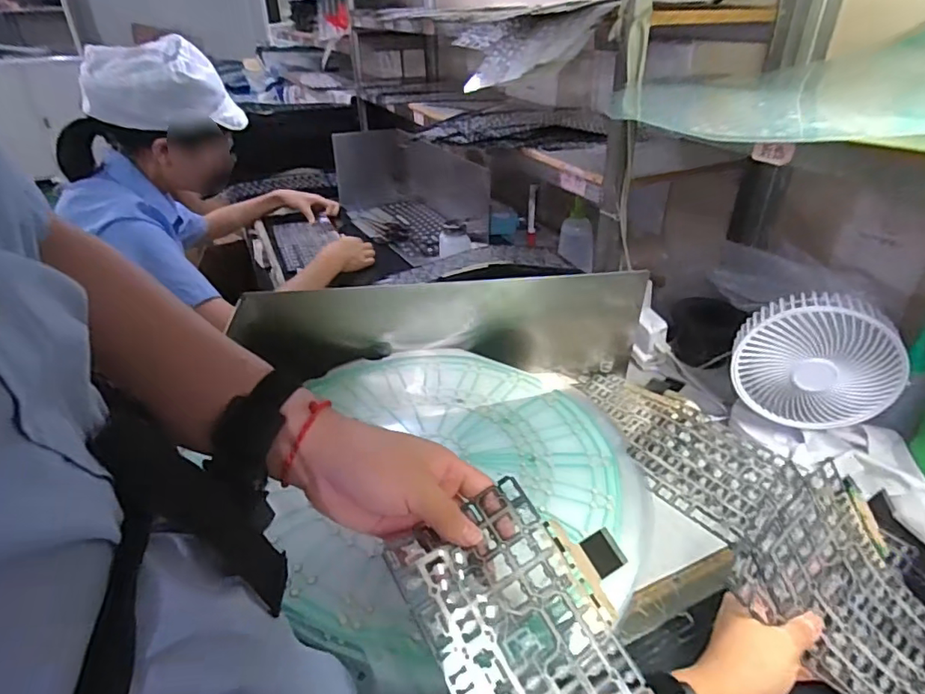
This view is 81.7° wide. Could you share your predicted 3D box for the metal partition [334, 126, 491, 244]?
[{"bbox_3d":[-0.124,-0.371,1.221,0.198,0.146,0.461,-17,37,-24],"label":"metal partition"}]

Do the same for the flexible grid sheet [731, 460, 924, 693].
[{"bbox_3d":[0.347,0.226,0.400,0.322,0.090,0.118,35,41,4],"label":"flexible grid sheet"}]

